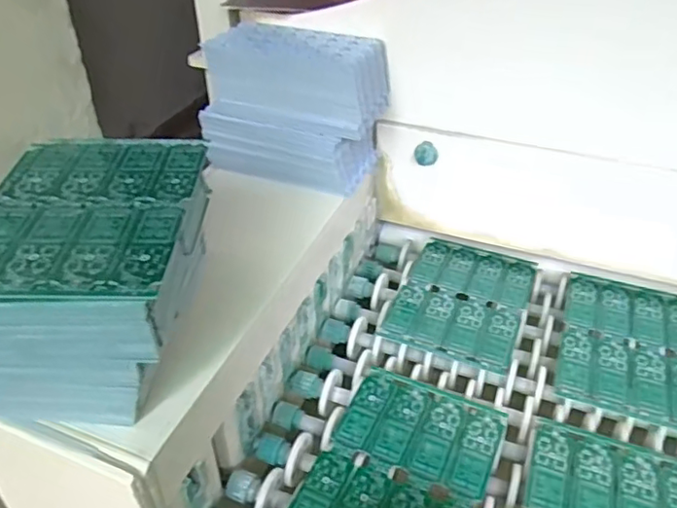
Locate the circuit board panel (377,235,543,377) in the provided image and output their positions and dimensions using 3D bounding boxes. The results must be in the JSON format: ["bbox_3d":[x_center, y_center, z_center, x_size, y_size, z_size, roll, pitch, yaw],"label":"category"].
[{"bbox_3d":[0.126,0.043,0.603,0.120,0.008,0.170,16,39,19],"label":"circuit board panel"}]

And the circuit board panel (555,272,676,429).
[{"bbox_3d":[0.274,0.080,0.552,0.123,0.004,0.174,12,38,17],"label":"circuit board panel"}]

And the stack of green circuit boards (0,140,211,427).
[{"bbox_3d":[-0.158,0.010,0.396,0.138,0.099,0.184,-1,37,0],"label":"stack of green circuit boards"}]

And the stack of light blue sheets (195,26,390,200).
[{"bbox_3d":[-0.042,-0.146,0.596,0.165,0.133,0.097,16,40,21],"label":"stack of light blue sheets"}]

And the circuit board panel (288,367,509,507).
[{"bbox_3d":[0.046,0.161,0.444,0.120,0.006,0.176,16,40,21],"label":"circuit board panel"}]

